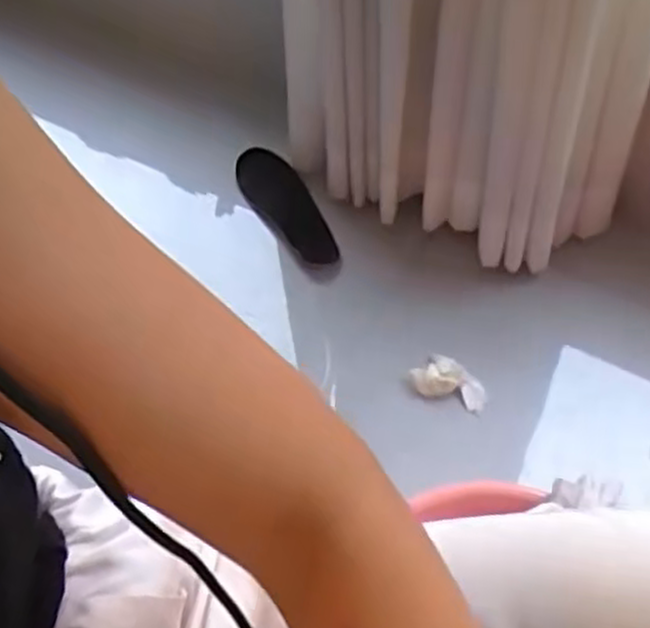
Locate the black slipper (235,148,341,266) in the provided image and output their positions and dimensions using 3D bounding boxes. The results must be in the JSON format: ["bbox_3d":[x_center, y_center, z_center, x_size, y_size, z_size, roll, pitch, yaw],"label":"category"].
[{"bbox_3d":[-0.054,-0.160,1.163,0.086,0.036,0.236,-24,56,-13],"label":"black slipper"}]

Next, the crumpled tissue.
[{"bbox_3d":[0.153,0.083,0.981,0.096,0.034,0.043,20,58,18],"label":"crumpled tissue"}]

